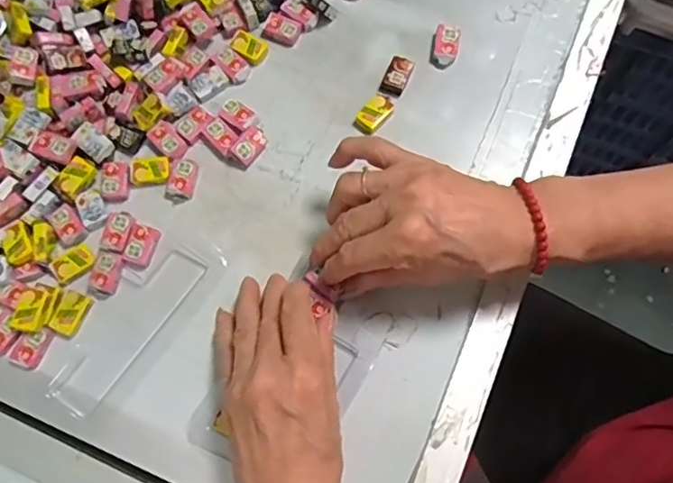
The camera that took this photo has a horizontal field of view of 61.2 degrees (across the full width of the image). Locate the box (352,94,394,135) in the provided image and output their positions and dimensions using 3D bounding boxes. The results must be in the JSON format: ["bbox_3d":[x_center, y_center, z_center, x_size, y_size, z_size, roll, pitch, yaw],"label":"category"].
[{"bbox_3d":[0.026,-0.090,0.398,0.019,0.006,0.029,35,78,11],"label":"box"}]

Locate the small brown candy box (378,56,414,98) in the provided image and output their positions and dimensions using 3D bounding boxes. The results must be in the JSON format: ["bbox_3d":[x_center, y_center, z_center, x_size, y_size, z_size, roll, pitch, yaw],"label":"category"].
[{"bbox_3d":[0.043,-0.118,0.408,0.017,0.006,0.030,24,76,8],"label":"small brown candy box"}]

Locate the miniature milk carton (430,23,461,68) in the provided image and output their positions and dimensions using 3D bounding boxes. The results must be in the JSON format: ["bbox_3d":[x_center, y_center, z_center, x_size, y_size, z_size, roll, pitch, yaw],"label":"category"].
[{"bbox_3d":[0.079,-0.141,0.412,0.018,0.007,0.033,10,74,5],"label":"miniature milk carton"}]

